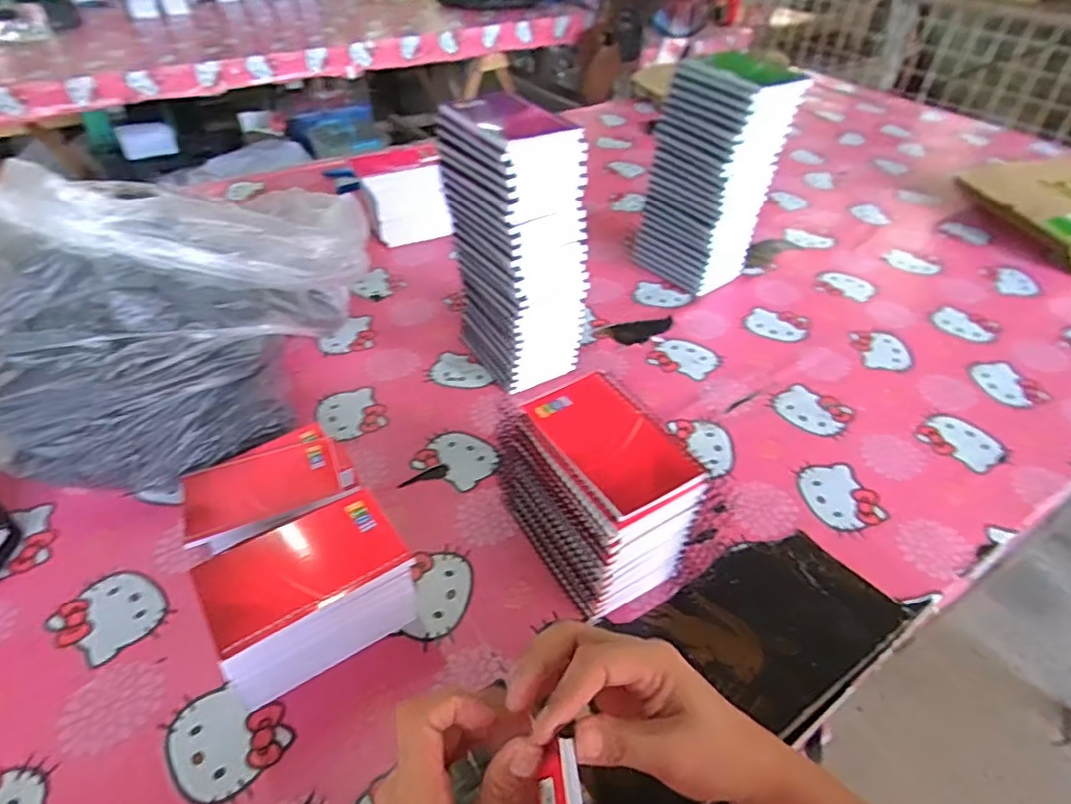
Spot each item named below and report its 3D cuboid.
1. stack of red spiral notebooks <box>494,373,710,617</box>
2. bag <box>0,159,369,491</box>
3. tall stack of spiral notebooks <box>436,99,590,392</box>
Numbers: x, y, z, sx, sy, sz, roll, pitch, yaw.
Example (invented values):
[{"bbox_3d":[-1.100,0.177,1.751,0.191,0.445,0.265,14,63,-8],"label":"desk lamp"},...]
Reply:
[{"bbox_3d":[0.050,0.075,0.499,0.090,0.145,0.137,-21,47,-23],"label":"stack of red spiral notebooks"},{"bbox_3d":[-0.353,-0.128,0.622,0.276,0.198,0.412,7,43,6],"label":"bag"},{"bbox_3d":[-0.024,-0.164,0.663,0.094,0.271,0.148,-26,49,-27],"label":"tall stack of spiral notebooks"}]

